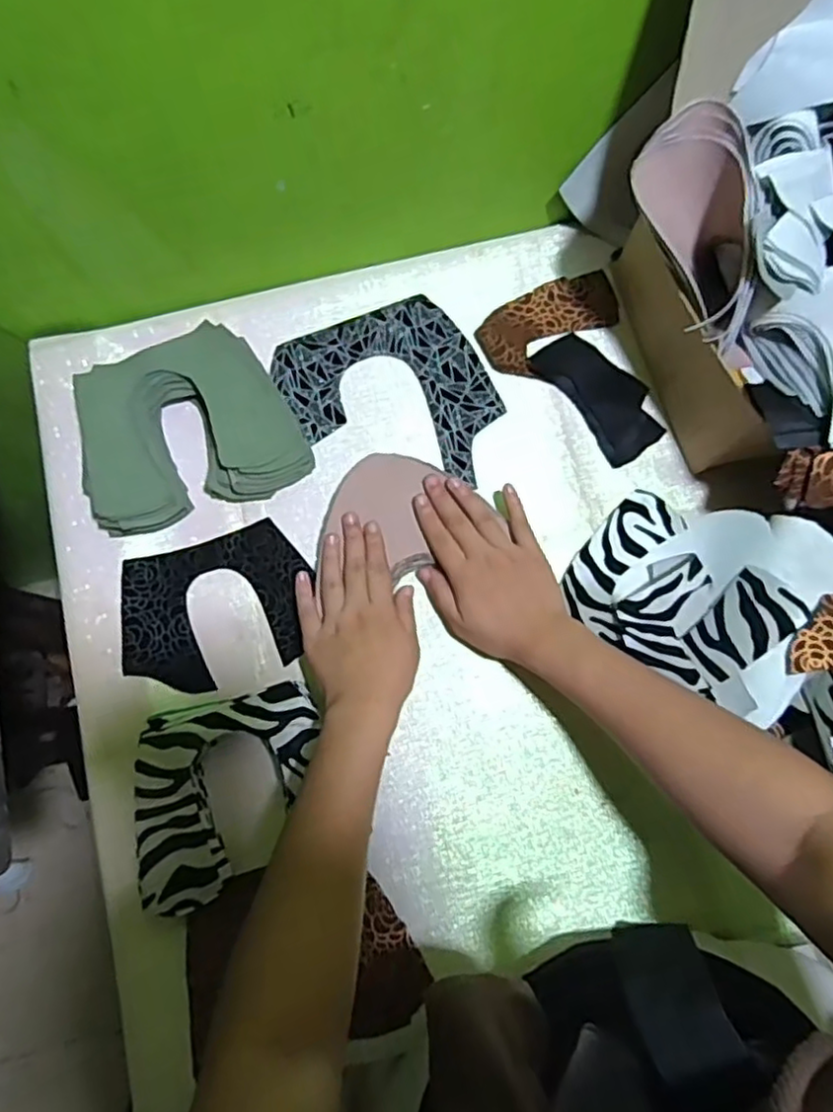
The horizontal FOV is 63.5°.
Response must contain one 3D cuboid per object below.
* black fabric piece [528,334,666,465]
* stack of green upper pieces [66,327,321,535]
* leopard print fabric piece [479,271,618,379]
[{"bbox_3d":[0.152,-0.135,0.562,0.056,0.010,0.117,-38,81,-7],"label":"black fabric piece"},{"bbox_3d":[-0.185,-0.101,0.543,0.165,0.050,0.137,-22,80,-4],"label":"stack of green upper pieces"},{"bbox_3d":[0.115,-0.204,0.575,0.126,0.011,0.065,-34,81,-6],"label":"leopard print fabric piece"}]

